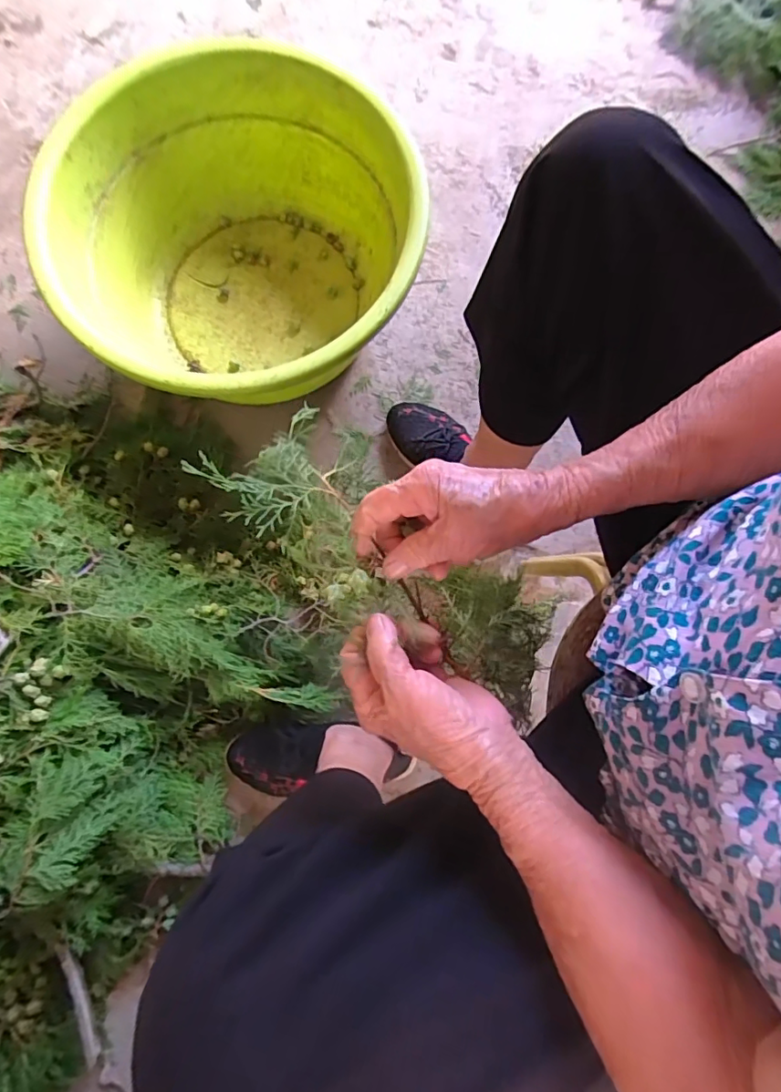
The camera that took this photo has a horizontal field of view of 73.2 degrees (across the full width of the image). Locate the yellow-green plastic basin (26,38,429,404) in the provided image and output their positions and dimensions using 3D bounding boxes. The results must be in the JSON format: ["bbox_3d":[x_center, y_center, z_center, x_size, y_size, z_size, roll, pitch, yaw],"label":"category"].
[{"bbox_3d":[-0.187,-0.371,0.691,0.429,0.196,0.430,0,79,-1],"label":"yellow-green plastic basin"}]

